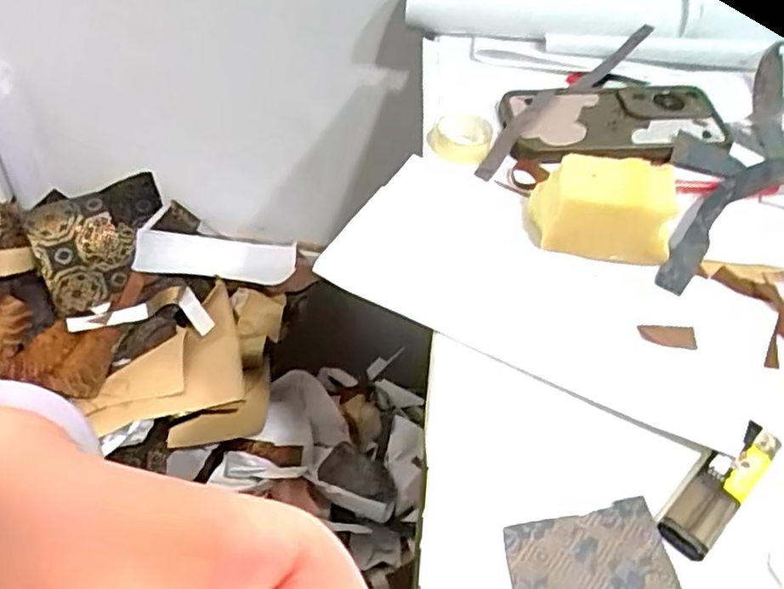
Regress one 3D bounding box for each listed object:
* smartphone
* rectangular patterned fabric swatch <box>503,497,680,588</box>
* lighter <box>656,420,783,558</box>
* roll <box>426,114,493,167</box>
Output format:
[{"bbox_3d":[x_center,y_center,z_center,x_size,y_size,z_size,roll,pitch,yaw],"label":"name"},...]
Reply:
[{"bbox_3d":[0.164,-0.130,0.491,0.163,0.016,0.077,0,49,-3],"label":"smartphone"},{"bbox_3d":[0.086,0.118,0.288,0.072,0.004,0.045,-9,50,-10],"label":"rectangular patterned fabric swatch"},{"bbox_3d":[0.155,0.089,0.311,0.081,0.009,0.022,-36,59,-29],"label":"lighter"},{"bbox_3d":[0.048,-0.110,0.469,0.045,0.019,0.045,1,49,-2],"label":"roll"}]

